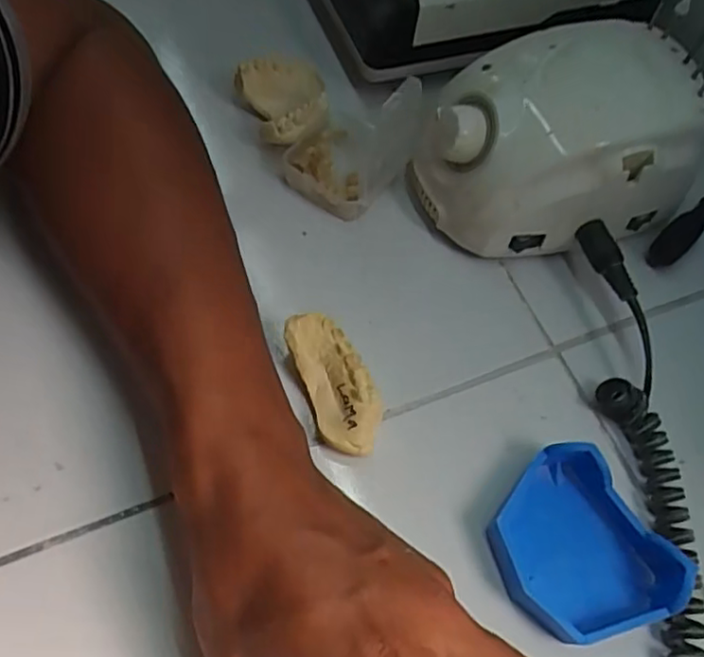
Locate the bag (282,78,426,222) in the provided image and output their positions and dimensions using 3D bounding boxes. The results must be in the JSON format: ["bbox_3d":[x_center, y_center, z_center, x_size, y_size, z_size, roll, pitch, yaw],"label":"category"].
[{"bbox_3d":[0.000,-0.104,0.346,0.061,0.070,0.062,42,66,15],"label":"bag"}]

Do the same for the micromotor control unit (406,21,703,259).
[{"bbox_3d":[0.106,-0.098,0.351,0.139,0.081,0.098,-16,66,-15],"label":"micromotor control unit"}]

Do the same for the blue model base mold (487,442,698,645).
[{"bbox_3d":[0.098,0.098,0.281,0.065,0.026,0.078,-29,70,-20],"label":"blue model base mold"}]

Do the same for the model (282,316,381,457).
[{"bbox_3d":[-0.008,0.028,0.307,0.030,0.031,0.067,-17,66,-15],"label":"model"}]

